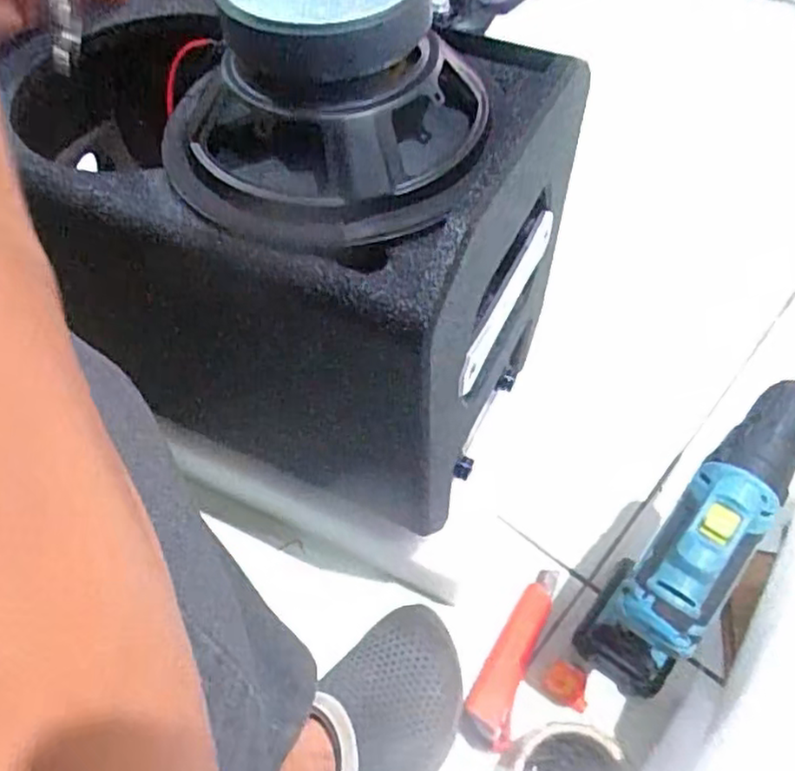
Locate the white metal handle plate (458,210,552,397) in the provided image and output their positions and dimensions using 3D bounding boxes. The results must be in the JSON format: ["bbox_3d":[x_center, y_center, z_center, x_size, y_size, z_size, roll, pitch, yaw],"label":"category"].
[{"bbox_3d":[0.074,-0.060,0.449,0.004,0.040,0.156,21,57,17],"label":"white metal handle plate"}]

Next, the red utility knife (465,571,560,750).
[{"bbox_3d":[0.094,0.215,0.564,0.037,0.013,0.144,19,56,15],"label":"red utility knife"}]

